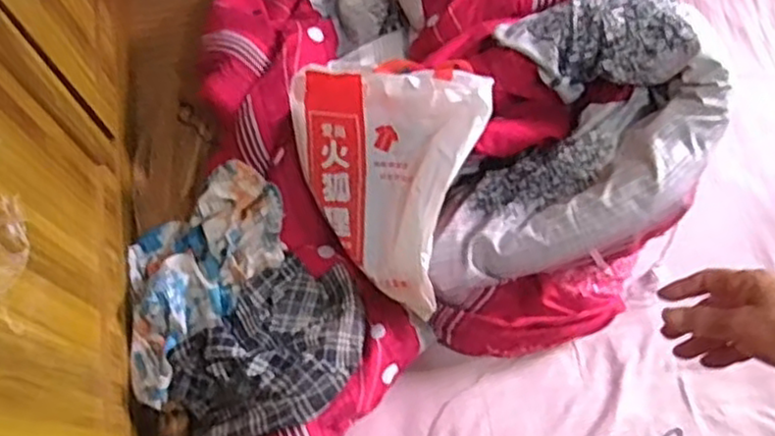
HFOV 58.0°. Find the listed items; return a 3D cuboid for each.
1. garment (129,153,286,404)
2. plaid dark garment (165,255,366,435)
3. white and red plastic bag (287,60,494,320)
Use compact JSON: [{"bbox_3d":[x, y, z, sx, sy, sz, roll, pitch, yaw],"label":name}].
[{"bbox_3d":[-0.336,0.087,1.182,0.249,0.128,0.381,40,74,11],"label":"garment"},{"bbox_3d":[-0.188,0.218,1.105,0.343,0.125,0.231,-30,74,-11],"label":"plaid dark garment"},{"bbox_3d":[-0.022,-0.076,1.092,0.316,0.100,0.365,26,112,29],"label":"white and red plastic bag"}]

